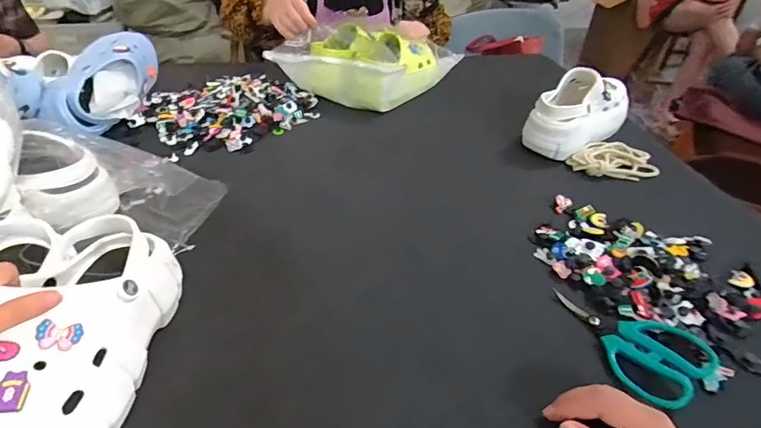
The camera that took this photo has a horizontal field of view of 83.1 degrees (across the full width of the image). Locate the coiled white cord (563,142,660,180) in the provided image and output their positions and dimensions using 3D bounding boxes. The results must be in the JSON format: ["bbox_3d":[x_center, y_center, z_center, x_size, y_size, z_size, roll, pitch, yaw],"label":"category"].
[{"bbox_3d":[0.385,-0.085,0.705,0.114,0.021,0.102,-23,45,-28],"label":"coiled white cord"}]

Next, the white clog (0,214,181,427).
[{"bbox_3d":[-0.269,0.110,0.367,0.107,0.087,0.249,6,40,5],"label":"white clog"}]

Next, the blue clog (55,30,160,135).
[{"bbox_3d":[-0.476,-0.239,0.749,0.100,0.088,0.253,3,52,1],"label":"blue clog"}]

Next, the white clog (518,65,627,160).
[{"bbox_3d":[0.346,-0.186,0.752,0.212,0.102,0.101,-29,48,-33],"label":"white clog"}]

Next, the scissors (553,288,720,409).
[{"bbox_3d":[0.253,0.119,0.438,0.086,0.028,0.147,-19,43,-25],"label":"scissors"}]

